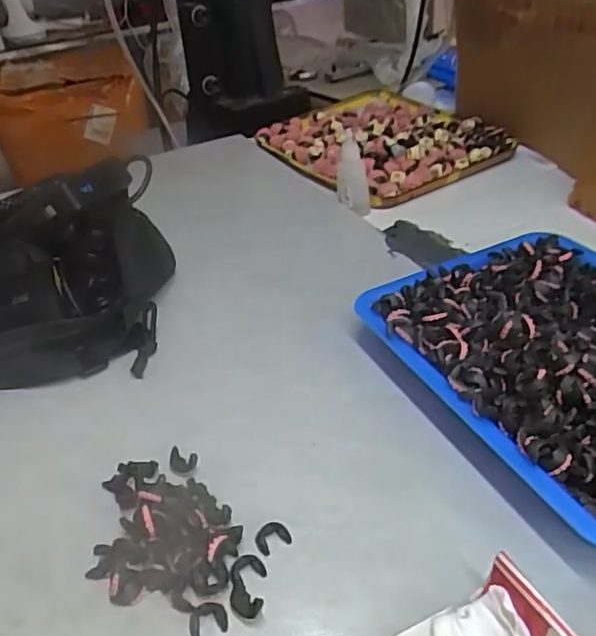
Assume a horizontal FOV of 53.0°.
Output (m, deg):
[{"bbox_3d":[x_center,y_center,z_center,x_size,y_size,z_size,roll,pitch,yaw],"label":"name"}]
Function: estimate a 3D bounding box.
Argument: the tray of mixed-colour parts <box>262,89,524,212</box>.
[{"bbox_3d":[0.090,-0.198,0.666,0.197,0.031,0.233,-24,39,-22],"label":"tray of mixed-colour parts"}]

